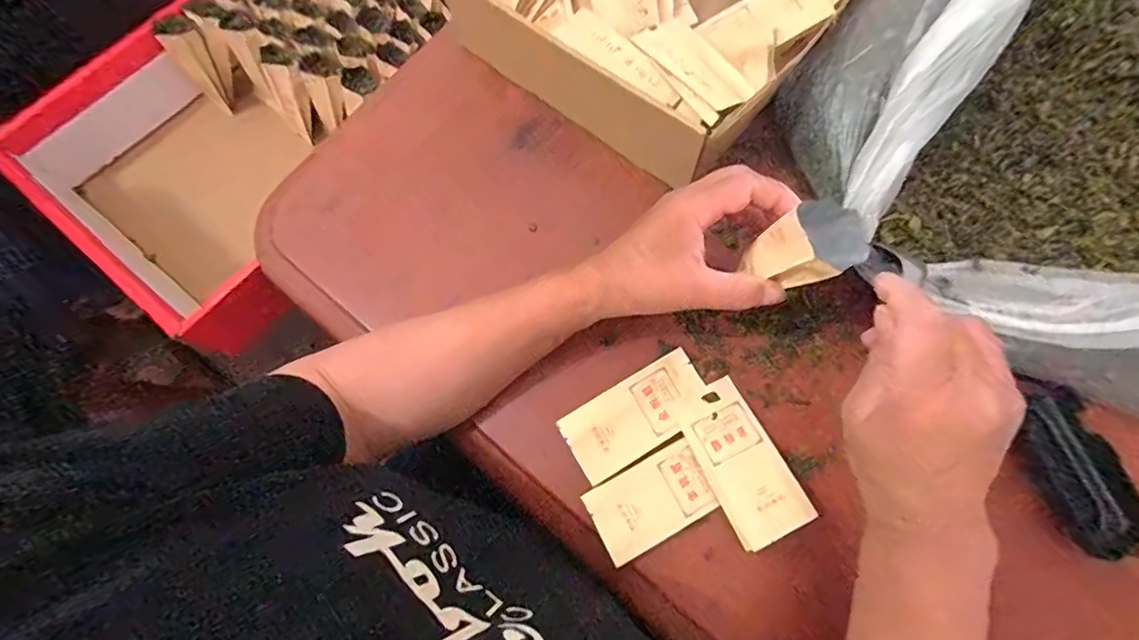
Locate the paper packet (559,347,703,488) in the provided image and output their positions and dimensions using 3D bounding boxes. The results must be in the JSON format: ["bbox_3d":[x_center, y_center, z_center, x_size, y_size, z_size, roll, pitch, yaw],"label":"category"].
[{"bbox_3d":[0.050,0.068,0.380,0.108,0.004,0.051,-30,82,-12],"label":"paper packet"}]

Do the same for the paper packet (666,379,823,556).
[{"bbox_3d":[0.120,0.098,0.368,0.053,0.007,0.107,-25,66,-6],"label":"paper packet"}]

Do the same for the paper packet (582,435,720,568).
[{"bbox_3d":[0.058,0.126,0.367,0.085,0.008,0.052,-28,77,-8],"label":"paper packet"}]

